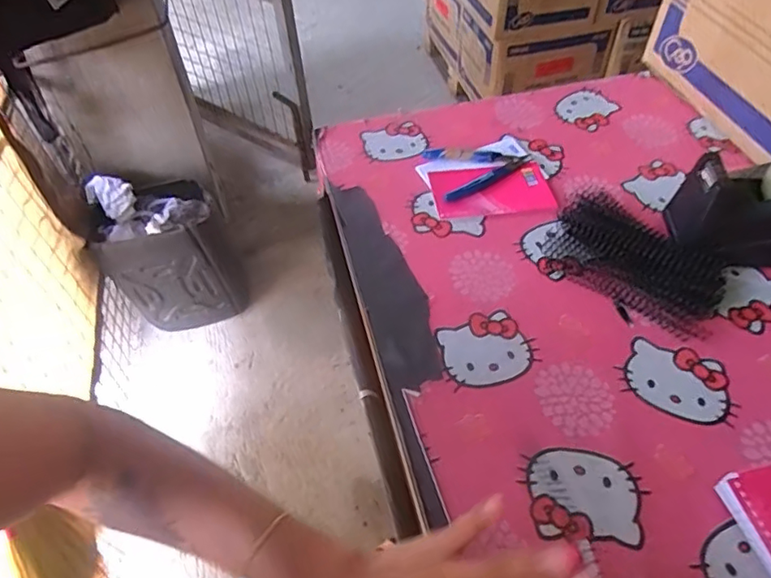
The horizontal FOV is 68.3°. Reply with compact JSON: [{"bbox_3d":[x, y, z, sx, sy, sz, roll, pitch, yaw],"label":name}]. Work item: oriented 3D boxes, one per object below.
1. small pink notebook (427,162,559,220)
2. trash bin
[{"bbox_3d":[0.117,-0.109,0.629,0.128,0.009,0.074,-6,51,-2],"label":"small pink notebook"},{"bbox_3d":[-0.554,-0.077,1.494,0.318,0.372,0.233,-12,51,-7],"label":"trash bin"}]

